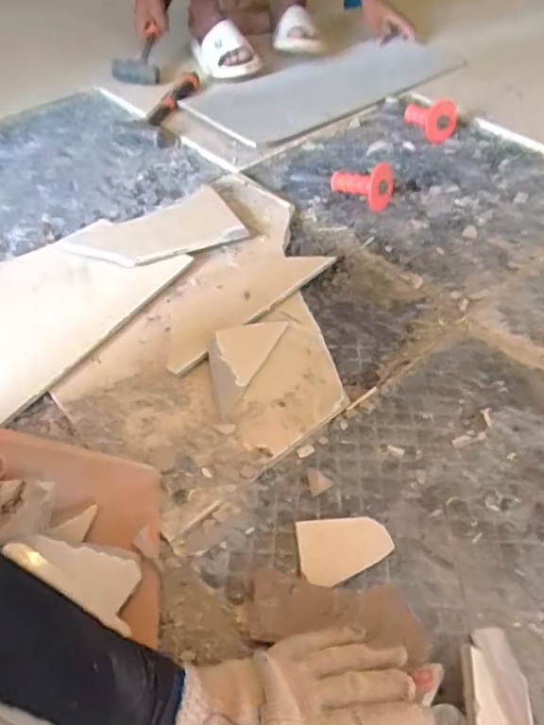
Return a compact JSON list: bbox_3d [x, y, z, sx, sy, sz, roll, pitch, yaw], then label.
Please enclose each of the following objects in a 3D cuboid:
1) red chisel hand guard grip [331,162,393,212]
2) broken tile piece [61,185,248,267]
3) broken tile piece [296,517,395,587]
[{"bbox_3d":[0.150,-0.309,0.945,0.108,0.060,0.068,19,52,18],"label":"red chisel hand guard grip"},{"bbox_3d":[-0.174,-0.198,0.853,0.243,0.012,0.139,-24,57,-21],"label":"broken tile piece"},{"bbox_3d":[0.072,0.181,0.546,0.089,0.013,0.062,-9,54,-3],"label":"broken tile piece"}]

